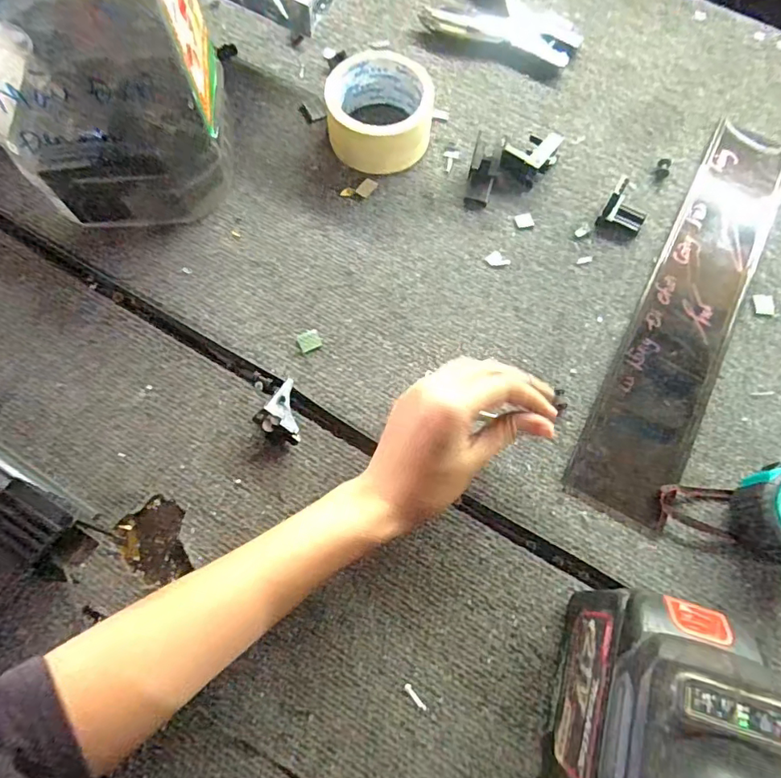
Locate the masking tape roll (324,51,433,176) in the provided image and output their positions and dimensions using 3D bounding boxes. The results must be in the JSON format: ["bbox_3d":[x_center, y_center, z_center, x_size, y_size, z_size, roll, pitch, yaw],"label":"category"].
[{"bbox_3d":[-0.009,-0.245,0.460,0.091,0.052,0.087,0,69,-1],"label":"masking tape roll"}]

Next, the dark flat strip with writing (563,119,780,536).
[{"bbox_3d":[0.253,-0.077,0.426,0.074,0.008,0.397,28,71,9],"label":"dark flat strip with writing"}]

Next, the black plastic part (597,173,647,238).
[{"bbox_3d":[0.202,-0.153,0.437,0.037,0.040,0.023,21,70,7],"label":"black plastic part"}]

